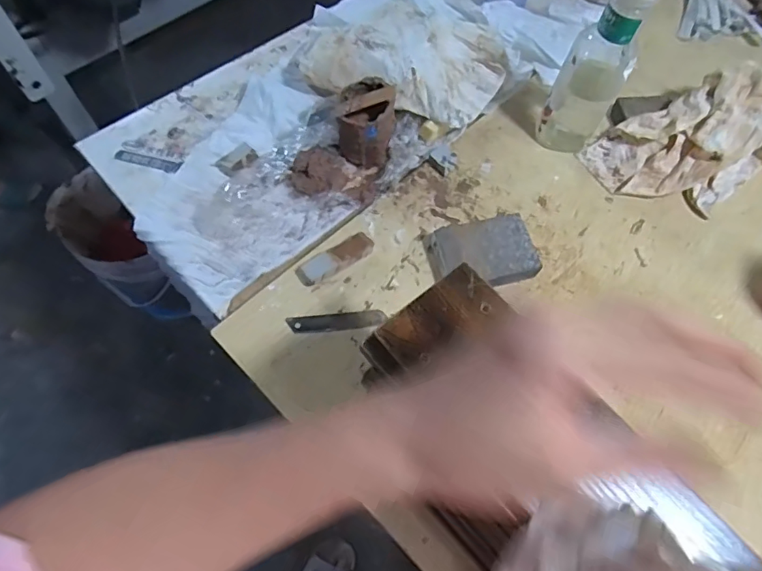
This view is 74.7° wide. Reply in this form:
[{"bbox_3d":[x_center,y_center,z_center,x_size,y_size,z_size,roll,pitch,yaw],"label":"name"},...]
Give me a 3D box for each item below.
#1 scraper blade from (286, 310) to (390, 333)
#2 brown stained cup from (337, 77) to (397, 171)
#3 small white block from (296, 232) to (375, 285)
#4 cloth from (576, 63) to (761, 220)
[{"bbox_3d":[-0.043,0.037,0.499,0.096,0.004,0.018,-6,66,-9],"label":"scraper blade"},{"bbox_3d":[-0.016,-0.188,0.567,0.058,0.072,0.070,12,67,3],"label":"brown stained cup"},{"bbox_3d":[-0.048,-0.027,0.521,0.082,0.022,0.027,-31,71,-14],"label":"small white block"},{"bbox_3d":[0.378,-0.178,0.576,0.226,0.080,0.167,-38,73,-16],"label":"cloth"}]

